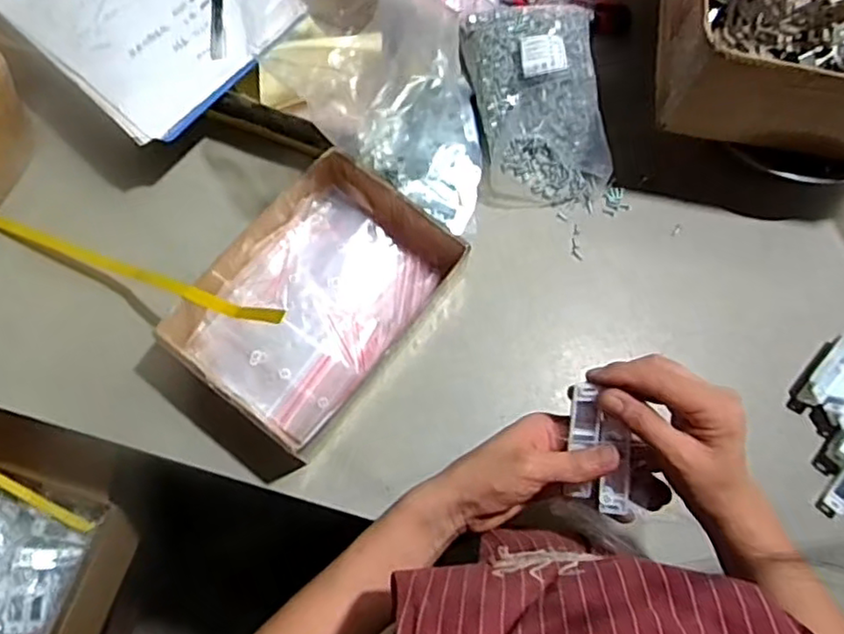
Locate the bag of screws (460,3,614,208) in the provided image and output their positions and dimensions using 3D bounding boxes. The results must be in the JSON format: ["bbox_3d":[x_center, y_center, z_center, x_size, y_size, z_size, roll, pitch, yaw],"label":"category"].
[{"bbox_3d":[0.125,-0.238,0.709,0.138,0.079,0.215,-4,73,-3],"label":"bag of screws"}]

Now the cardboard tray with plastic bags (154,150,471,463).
[{"bbox_3d":[-0.104,-0.017,0.646,0.191,0.066,0.257,36,75,9],"label":"cardboard tray with plastic bags"}]

